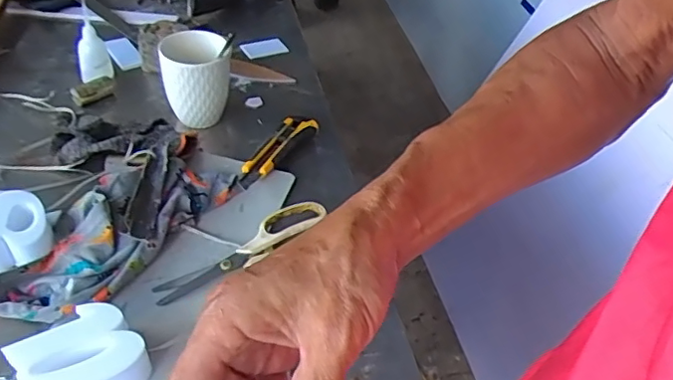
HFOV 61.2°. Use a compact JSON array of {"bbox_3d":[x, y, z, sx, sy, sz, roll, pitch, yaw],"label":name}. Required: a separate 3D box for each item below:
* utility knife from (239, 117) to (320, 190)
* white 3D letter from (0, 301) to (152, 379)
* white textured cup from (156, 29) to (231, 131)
[{"bbox_3d":[-0.076,-0.047,0.697,0.037,0.025,0.151,26,45,16],"label":"utility knife"},{"bbox_3d":[-0.207,0.138,0.460,0.074,0.045,0.083,37,51,28],"label":"white 3D letter"},{"bbox_3d":[-0.177,-0.136,0.719,0.081,0.112,0.089,-5,45,-15],"label":"white textured cup"}]

